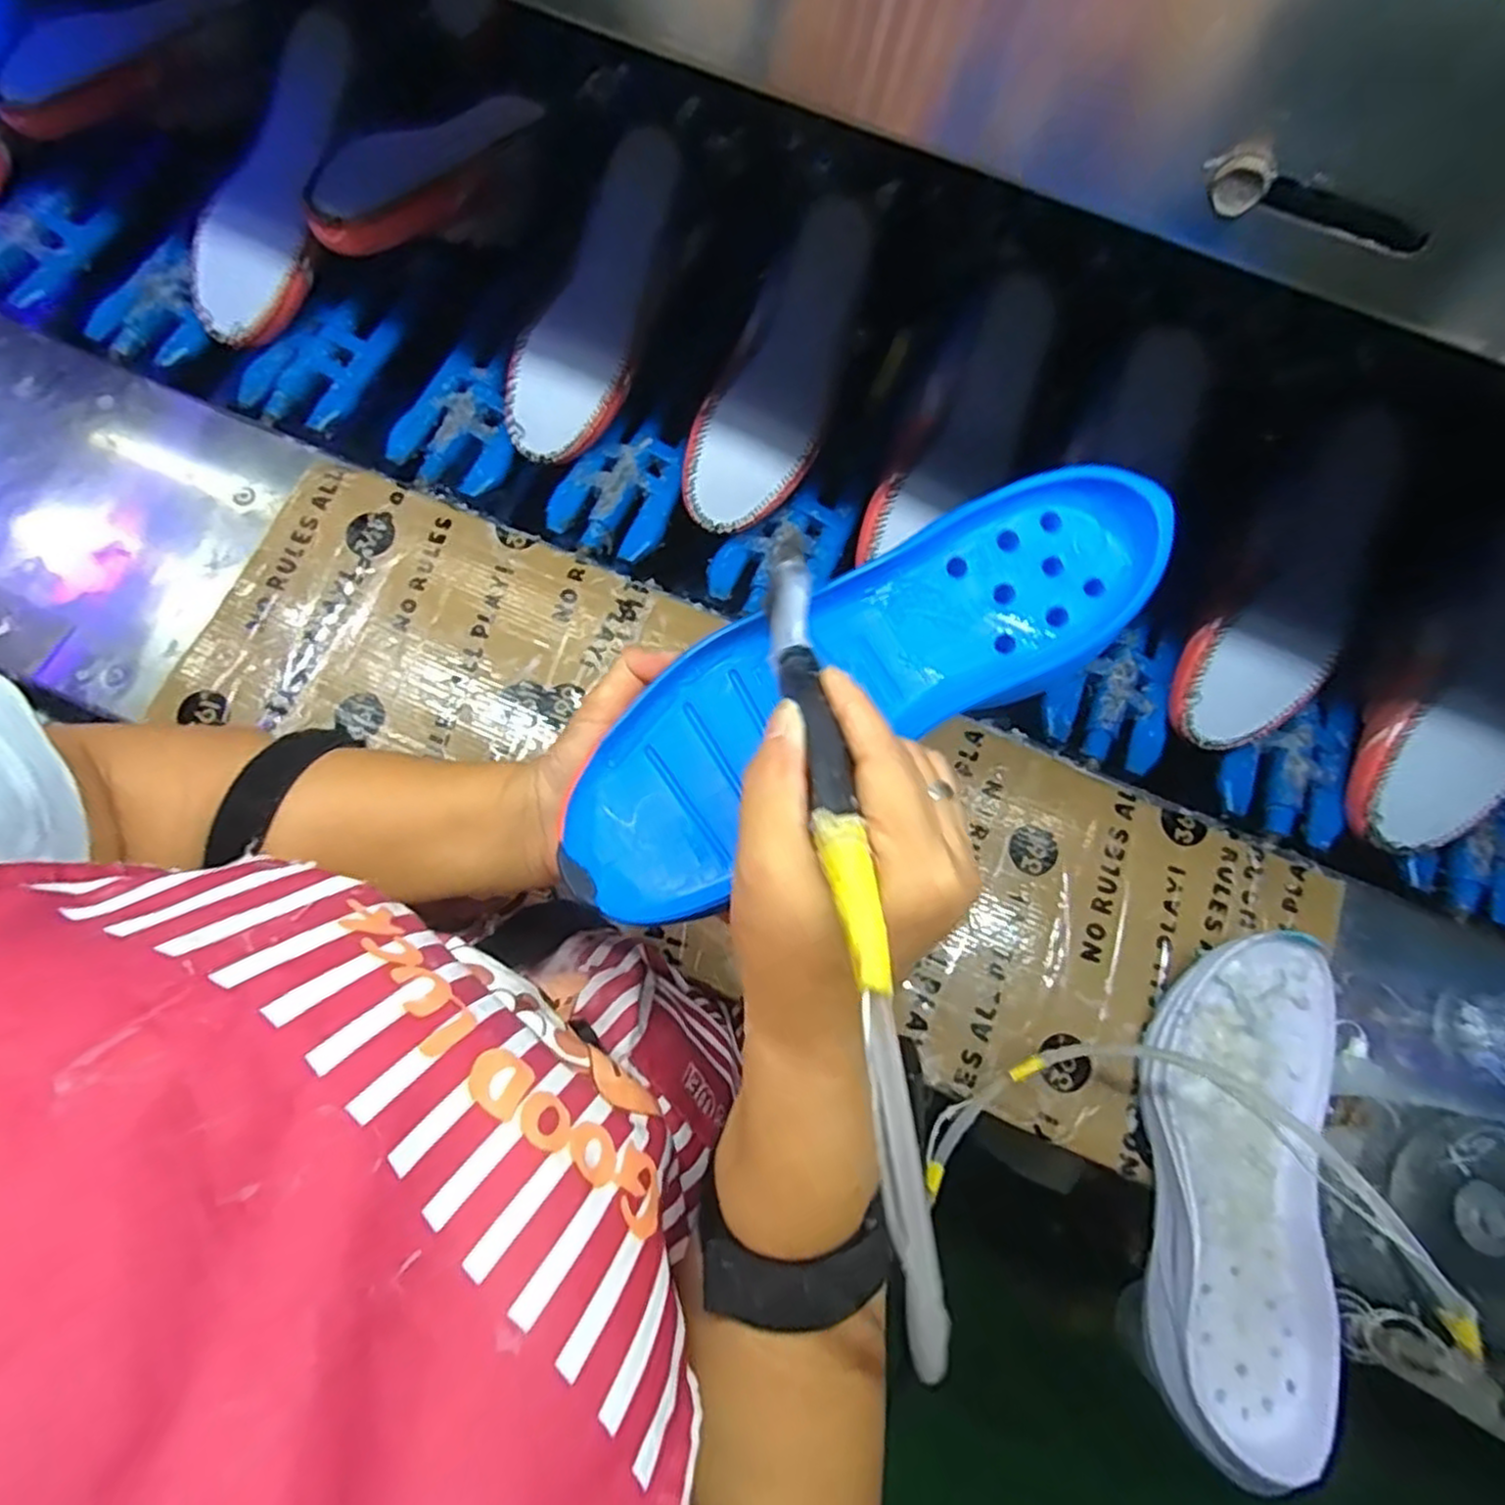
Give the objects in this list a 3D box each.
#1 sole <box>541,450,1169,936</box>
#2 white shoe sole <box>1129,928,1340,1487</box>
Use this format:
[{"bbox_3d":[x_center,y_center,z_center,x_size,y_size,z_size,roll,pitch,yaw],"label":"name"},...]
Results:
[{"bbox_3d":[0.041,-0.030,0.308,0.271,0.024,0.090,-32,73,1],"label":"sole"},{"bbox_3d":[0.281,0.245,0.425,0.103,0.038,0.276,11,71,4],"label":"white shoe sole"}]

